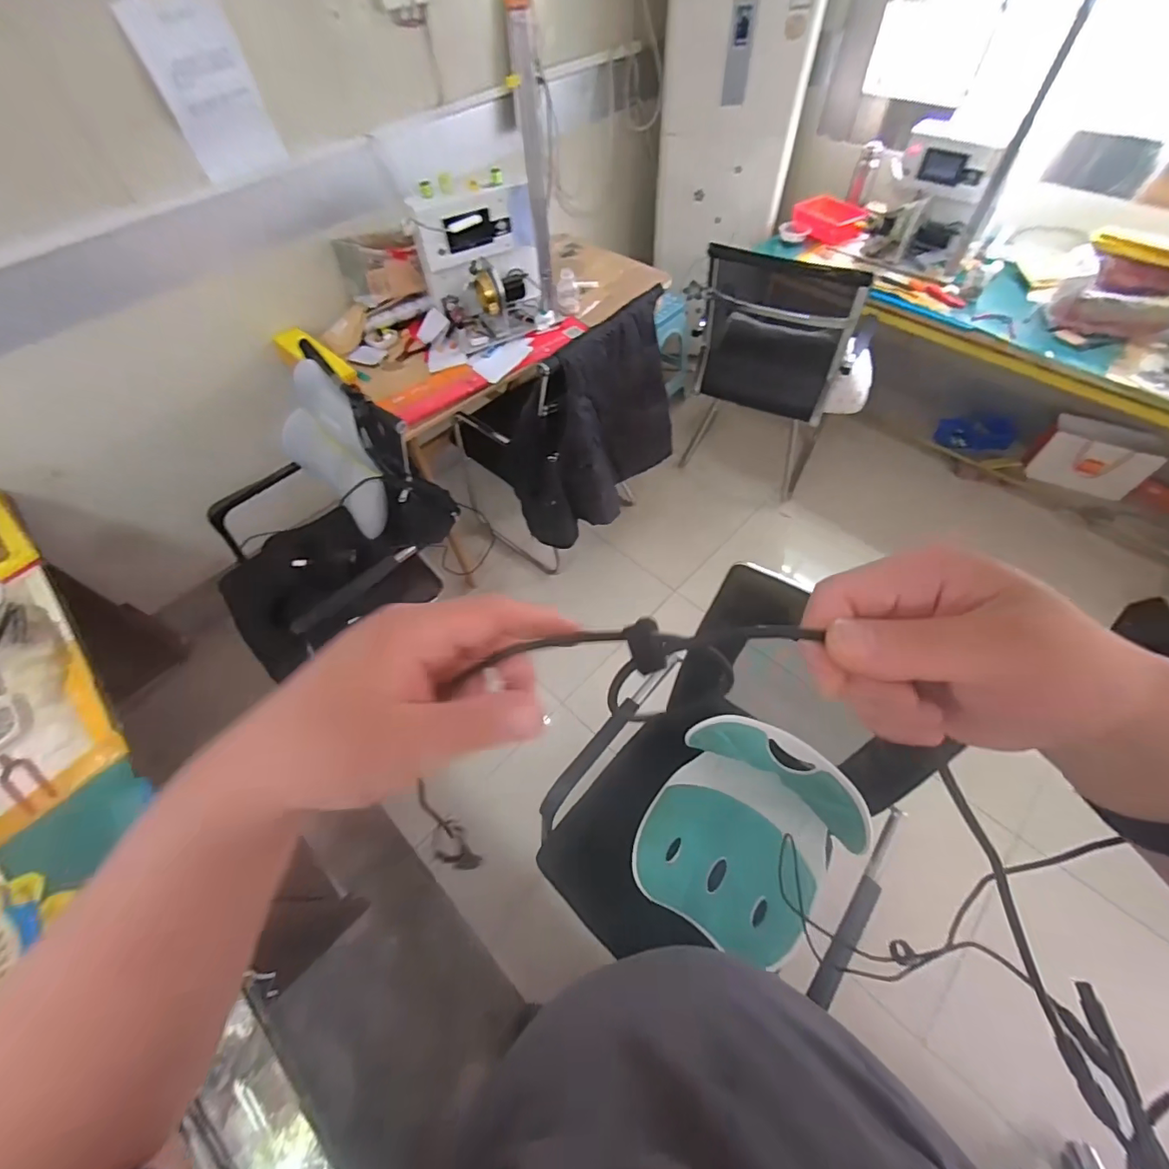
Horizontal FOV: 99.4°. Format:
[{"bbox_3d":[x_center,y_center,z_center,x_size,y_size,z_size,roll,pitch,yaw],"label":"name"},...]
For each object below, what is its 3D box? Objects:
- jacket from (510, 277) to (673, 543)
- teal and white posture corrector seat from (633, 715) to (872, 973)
[{"bbox_3d":[0.026,-0.458,1.403,0.249,0.529,0.502,32,64,22],"label":"jacket"},{"bbox_3d":[0.288,0.473,0.911,0.340,0.302,0.322,29,62,20],"label":"teal and white posture corrector seat"}]

